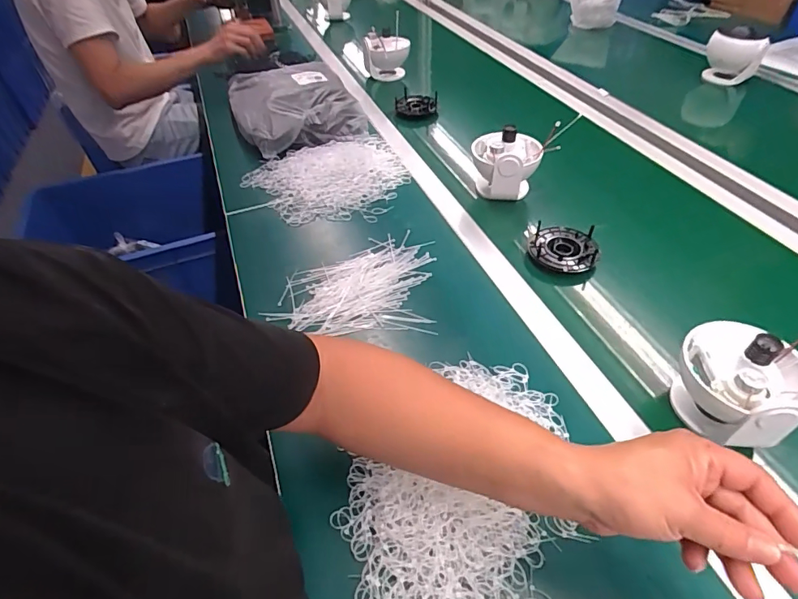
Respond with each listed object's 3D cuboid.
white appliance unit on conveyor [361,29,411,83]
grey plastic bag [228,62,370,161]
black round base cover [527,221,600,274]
[{"bbox_3d":[-0.032,-0.644,1.235,0.128,0.130,0.083,-10,46,-6],"label":"white appliance unit on conveyor"},{"bbox_3d":[-0.239,-0.440,1.024,0.254,0.081,0.315,-18,49,-14],"label":"grey plastic bag"},{"bbox_3d":[0.248,-0.079,0.698,0.095,0.022,0.087,-1,47,1],"label":"black round base cover"}]

